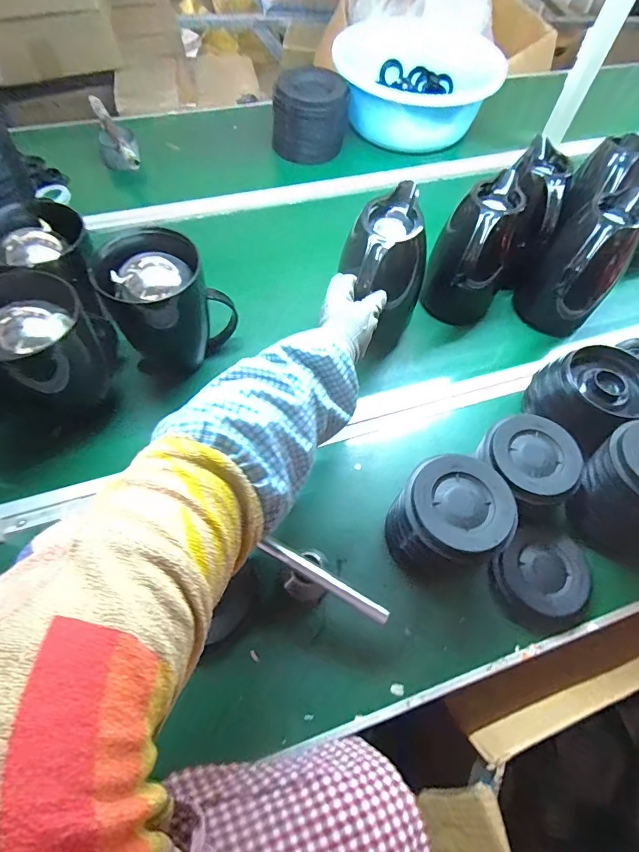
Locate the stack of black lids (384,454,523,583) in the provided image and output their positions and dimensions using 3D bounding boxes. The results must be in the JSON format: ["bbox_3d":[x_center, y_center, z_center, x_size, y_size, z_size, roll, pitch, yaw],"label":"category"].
[{"bbox_3d":[0.149,0.116,0.505,0.126,0.122,0.113,22,63,8],"label":"stack of black lids"}]

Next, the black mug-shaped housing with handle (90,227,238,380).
[{"bbox_3d":[-0.211,-0.160,0.597,0.110,0.200,0.127,35,65,14],"label":"black mug-shaped housing with handle"}]

